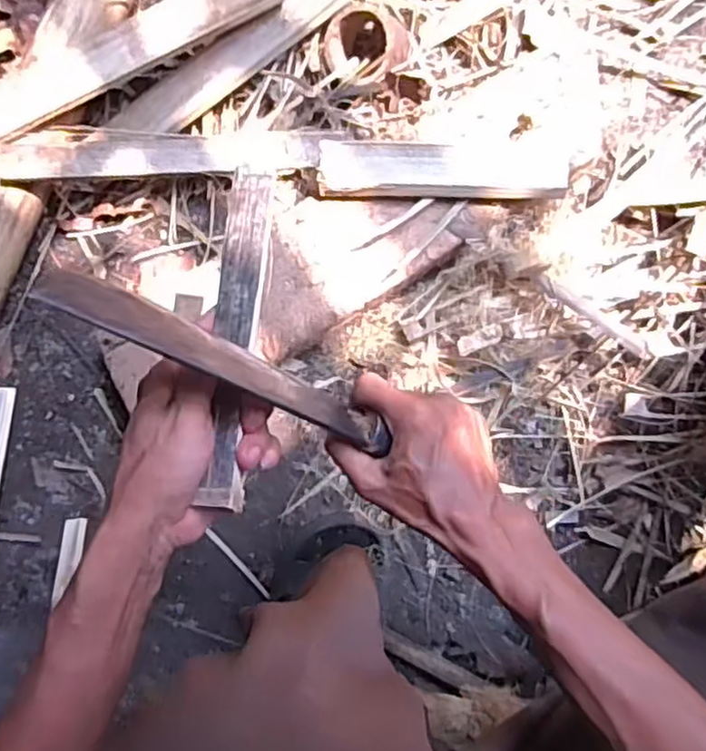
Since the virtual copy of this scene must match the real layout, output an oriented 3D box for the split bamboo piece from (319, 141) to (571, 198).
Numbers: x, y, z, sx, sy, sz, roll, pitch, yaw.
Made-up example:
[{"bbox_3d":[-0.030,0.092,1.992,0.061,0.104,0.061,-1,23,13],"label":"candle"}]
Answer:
[{"bbox_3d":[0.082,-0.188,0.640,0.223,0.026,0.052,5,85,5],"label":"split bamboo piece"}]

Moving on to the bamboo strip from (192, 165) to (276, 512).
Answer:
[{"bbox_3d":[-0.071,-0.030,0.429,0.031,0.011,0.222,1,74,5],"label":"bamboo strip"}]

